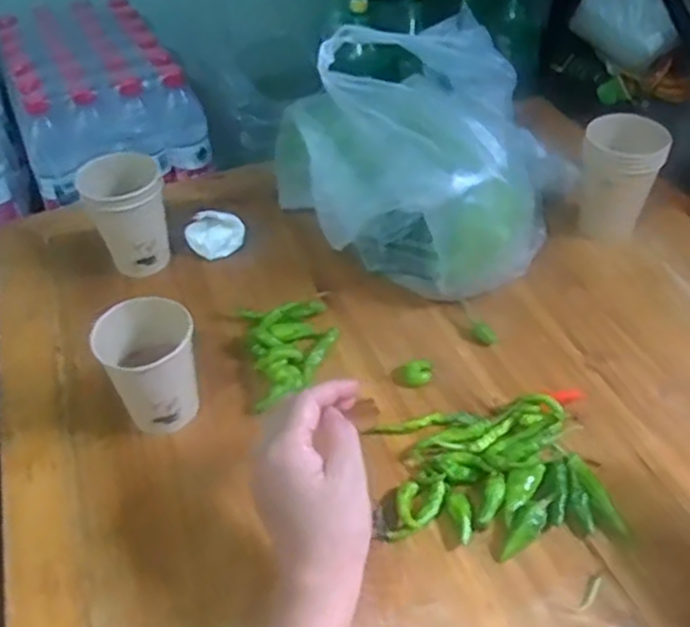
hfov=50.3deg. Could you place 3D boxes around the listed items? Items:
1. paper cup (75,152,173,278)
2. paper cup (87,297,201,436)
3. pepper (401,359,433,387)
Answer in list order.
[{"bbox_3d":[-0.203,-0.091,0.693,0.069,0.101,0.068,0,43,0],"label":"paper cup"},{"bbox_3d":[-0.147,0.041,0.561,0.070,0.091,0.066,-23,48,-22],"label":"paper cup"},{"bbox_3d":[0.059,0.050,0.600,0.024,0.017,0.020,6,44,8],"label":"pepper"}]

